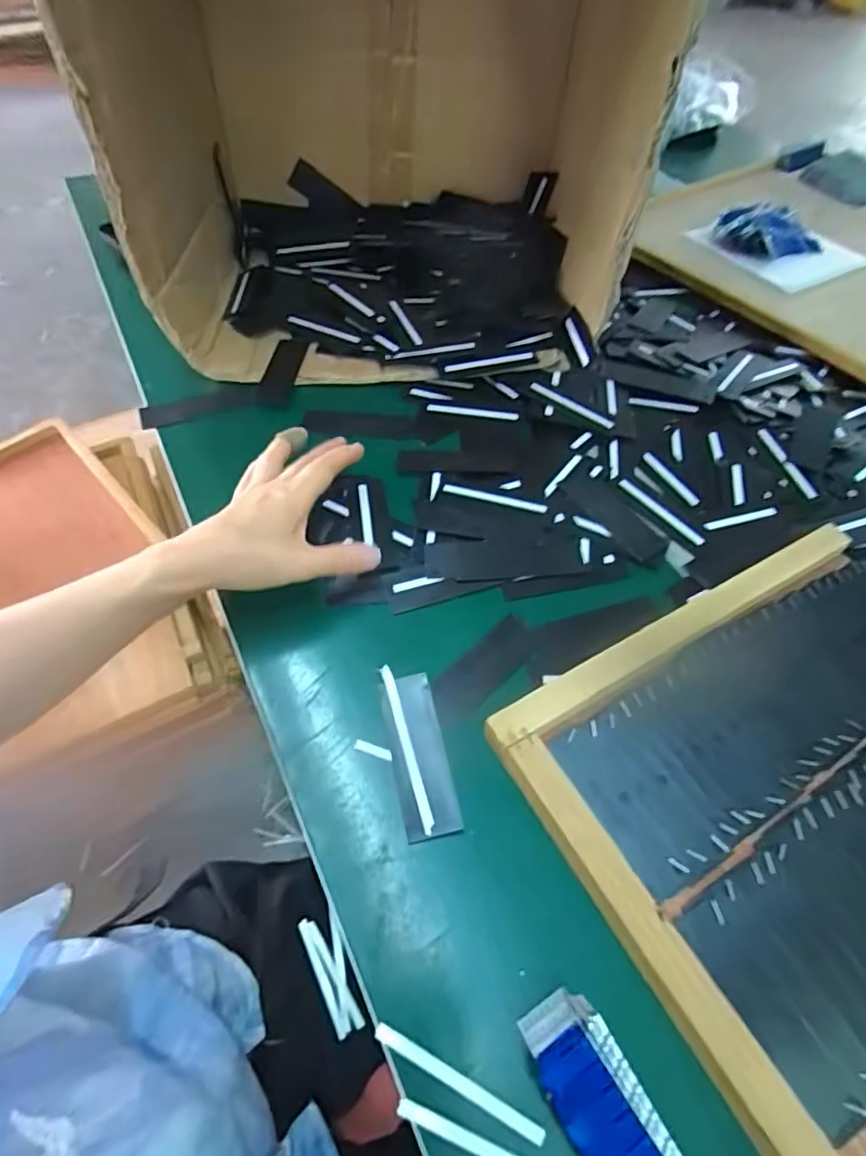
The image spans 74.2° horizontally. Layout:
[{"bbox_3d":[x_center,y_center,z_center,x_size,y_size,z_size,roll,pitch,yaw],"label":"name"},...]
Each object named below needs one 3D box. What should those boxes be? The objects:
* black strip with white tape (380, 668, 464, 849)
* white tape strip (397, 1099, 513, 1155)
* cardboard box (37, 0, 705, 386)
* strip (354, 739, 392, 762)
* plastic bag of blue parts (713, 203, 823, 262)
[{"bbox_3d":[-0.009,0.098,0.330,0.031,0.005,0.098,-10,54,-9],"label":"black strip with white tape"},{"bbox_3d":[0.022,0.233,0.233,0.077,0.004,0.006,17,55,11],"label":"white tape strip"},{"bbox_3d":[-0.041,-0.422,0.469,0.388,0.361,0.335,-1,54,-3],"label":"cardboard box"},{"bbox_3d":[-0.034,0.099,0.329,0.023,0.004,0.006,19,58,6],"label":"strip"},{"bbox_3d":[0.408,-0.414,0.689,0.119,0.033,0.076,-19,56,-15],"label":"plastic bag of blue parts"}]

